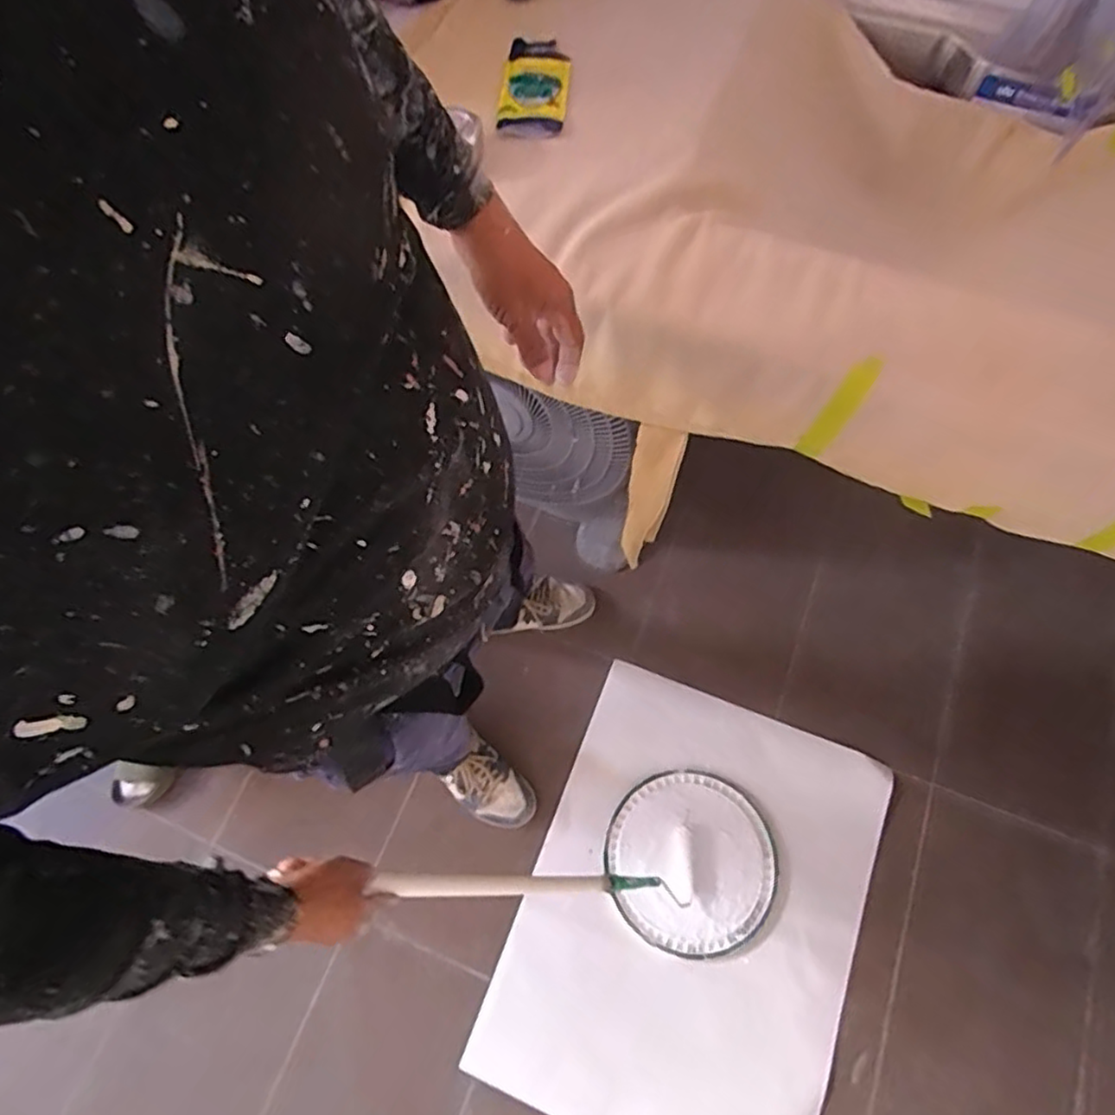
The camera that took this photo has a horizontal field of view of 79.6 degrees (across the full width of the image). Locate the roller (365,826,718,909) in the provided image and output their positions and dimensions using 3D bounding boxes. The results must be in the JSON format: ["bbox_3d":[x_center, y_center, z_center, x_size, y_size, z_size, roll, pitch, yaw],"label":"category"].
[{"bbox_3d":[0.053,0.446,0.946,0.061,0.793,0.120,-13,64,29],"label":"roller"}]

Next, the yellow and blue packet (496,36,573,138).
[{"bbox_3d":[-0.024,-0.484,0.697,0.069,0.013,0.144,3,67,3],"label":"yellow and blue packet"}]

